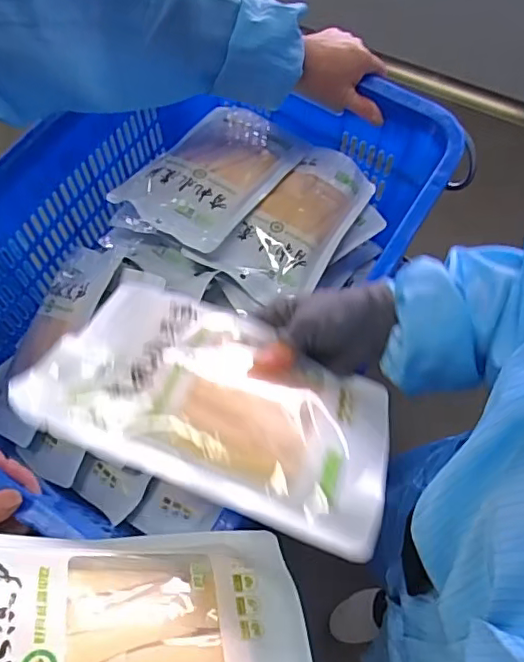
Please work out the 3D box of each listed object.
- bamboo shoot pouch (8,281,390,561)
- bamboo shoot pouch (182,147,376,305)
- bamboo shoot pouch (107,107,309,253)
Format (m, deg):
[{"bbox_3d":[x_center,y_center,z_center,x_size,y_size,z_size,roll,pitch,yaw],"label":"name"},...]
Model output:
[{"bbox_3d":[-0.029,0.046,0.410,0.250,0.033,0.156,19,46,7],"label":"bamboo shoot pouch"},{"bbox_3d":[0.050,-0.140,0.718,0.125,0.047,0.264,38,70,18],"label":"bamboo shoot pouch"},{"bbox_3d":[-0.063,-0.215,0.736,0.165,0.039,0.244,27,68,14],"label":"bamboo shoot pouch"}]

